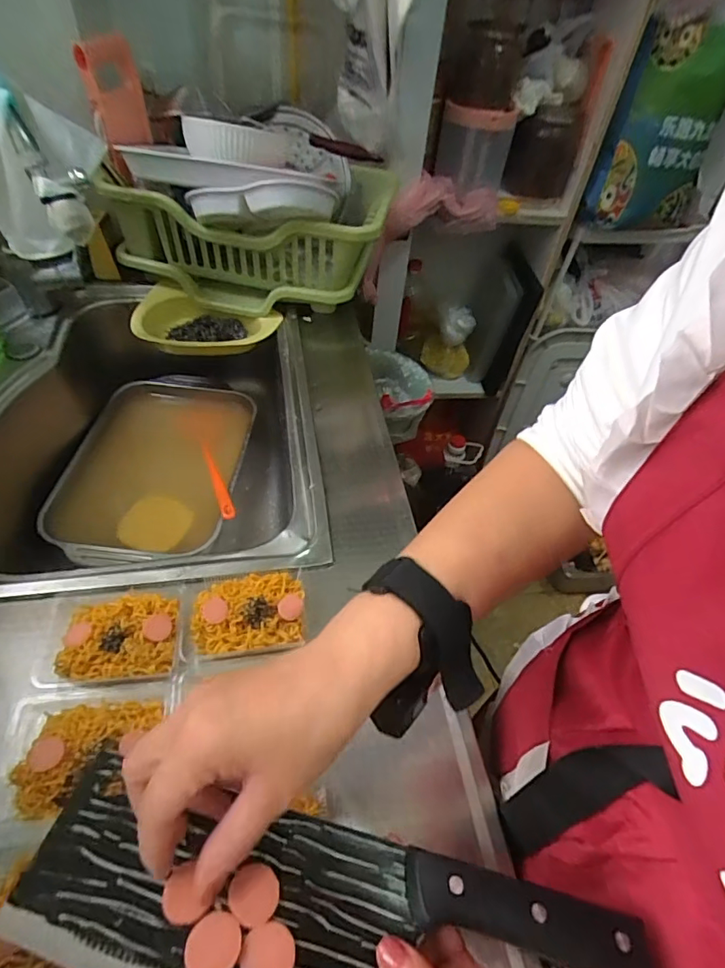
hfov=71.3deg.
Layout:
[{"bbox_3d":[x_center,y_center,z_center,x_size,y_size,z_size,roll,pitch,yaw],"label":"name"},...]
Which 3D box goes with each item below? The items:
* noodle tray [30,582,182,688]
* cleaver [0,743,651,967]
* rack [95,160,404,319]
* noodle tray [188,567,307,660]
[{"bbox_3d":[-0.222,0.130,0.445,0.117,0.025,0.092,-4,50,-11],"label":"noodle tray"},{"bbox_3d":[-0.009,0.197,0.234,0.283,0.016,0.083,10,49,-1],"label":"cleaver"},{"bbox_3d":[-0.170,-0.408,0.829,0.407,0.158,0.228,11,49,3],"label":"rack"},{"bbox_3d":[-0.105,0.114,0.467,0.103,0.022,0.082,-6,50,-12],"label":"noodle tray"}]

